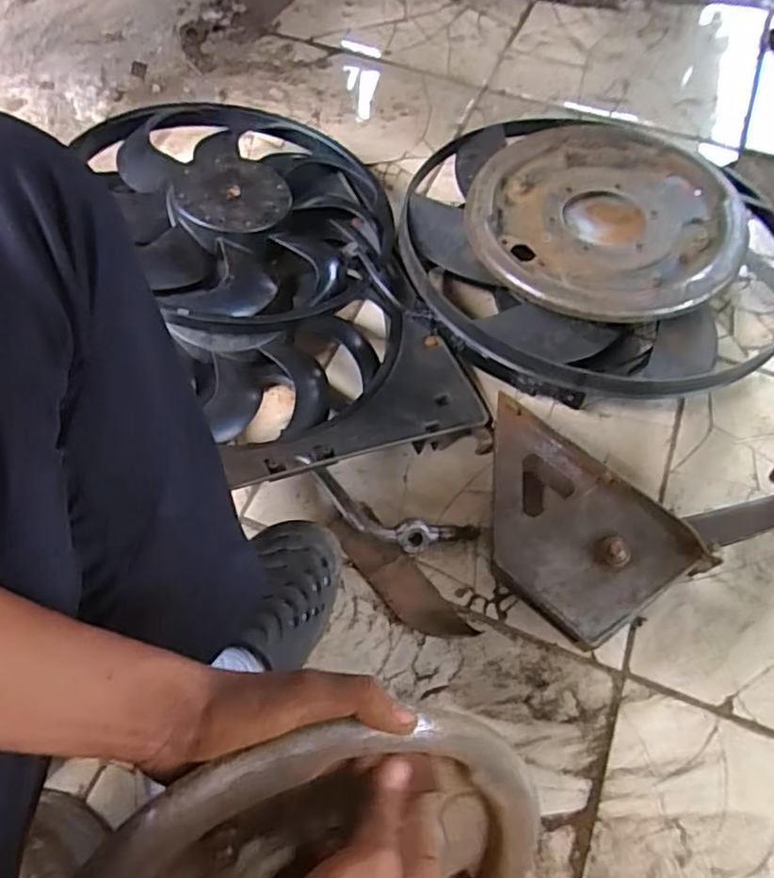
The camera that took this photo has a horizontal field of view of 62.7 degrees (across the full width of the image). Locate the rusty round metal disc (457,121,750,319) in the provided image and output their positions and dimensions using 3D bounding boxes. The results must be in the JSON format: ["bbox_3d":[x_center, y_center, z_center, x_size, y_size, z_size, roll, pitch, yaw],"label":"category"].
[{"bbox_3d":[0.244,-0.251,0.717,0.287,0.033,0.284,0,61,0],"label":"rusty round metal disc"}]

